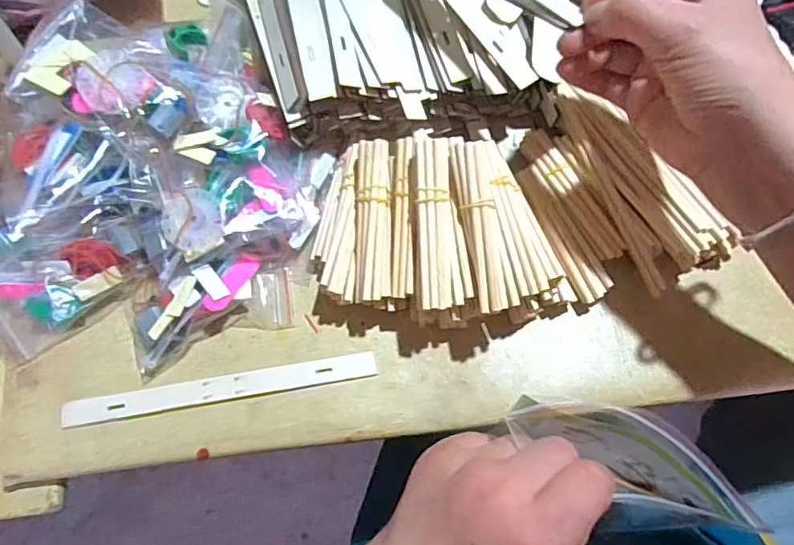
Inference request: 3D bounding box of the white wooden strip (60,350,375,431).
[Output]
[{"bbox_3d":[-0.111,0.074,0.347,0.194,0.008,0.016,-10,74,-2],"label":"white wooden strip"}]

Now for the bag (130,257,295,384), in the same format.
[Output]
[{"bbox_3d":[-0.122,0.021,0.353,0.103,0.024,0.061,-16,74,-3],"label":"bag"}]

